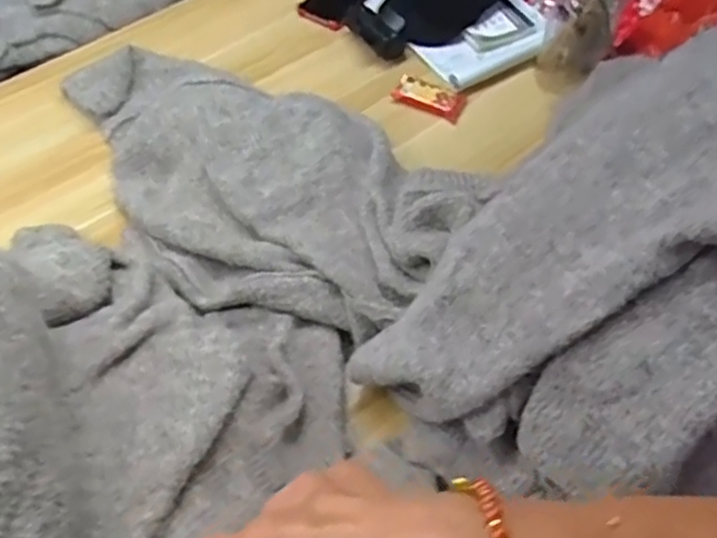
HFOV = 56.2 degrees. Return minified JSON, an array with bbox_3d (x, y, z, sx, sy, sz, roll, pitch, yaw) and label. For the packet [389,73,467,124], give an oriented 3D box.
[{"bbox_3d":[0.095,-0.235,0.917,0.097,0.012,0.051,21,60,14],"label":"packet"}]

